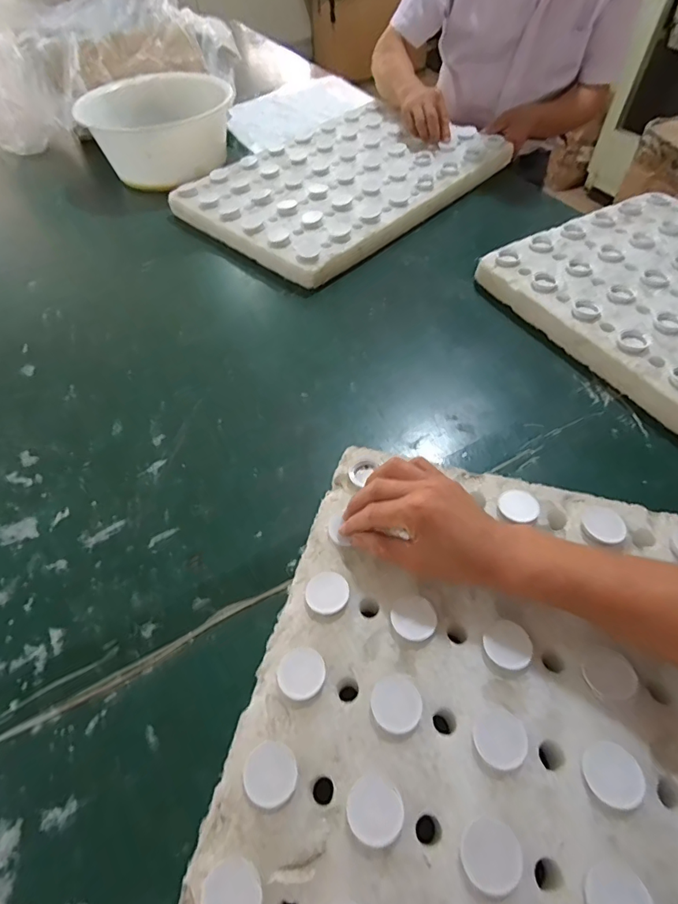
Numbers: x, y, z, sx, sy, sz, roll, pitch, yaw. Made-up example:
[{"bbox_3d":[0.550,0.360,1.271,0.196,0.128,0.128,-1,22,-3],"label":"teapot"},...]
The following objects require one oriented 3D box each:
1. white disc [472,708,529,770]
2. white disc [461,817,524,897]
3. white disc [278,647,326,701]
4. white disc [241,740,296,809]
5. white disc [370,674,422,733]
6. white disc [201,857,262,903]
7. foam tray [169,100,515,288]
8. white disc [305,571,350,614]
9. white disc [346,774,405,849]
[{"bbox_3d":[0.107,0.190,0.307,0.034,0.004,0.033,-1,53,2],"label":"white disc"},{"bbox_3d":[0.090,0.238,0.273,0.034,0.009,0.033,-1,53,2],"label":"white disc"},{"bbox_3d":[-0.027,0.161,0.334,0.033,0.011,0.033,-1,53,2],"label":"white disc"},{"bbox_3d":[-0.044,0.209,0.299,0.033,0.005,0.034,-1,53,2],"label":"white disc"},{"bbox_3d":[0.040,0.175,0.321,0.034,0.009,0.033,-1,53,2],"label":"white disc"},{"bbox_3d":[-0.062,0.257,0.266,0.033,0.005,0.033,-1,53,2],"label":"white disc"},{"bbox_3d":[0.015,-0.495,0.841,0.379,0.047,0.543,37,63,26],"label":"foam tray"},{"bbox_3d":[-0.009,0.113,0.369,0.034,0.008,0.033,-1,53,2],"label":"white disc"},{"bbox_3d":[0.023,0.222,0.286,0.033,0.008,0.035,-1,53,2],"label":"white disc"}]

